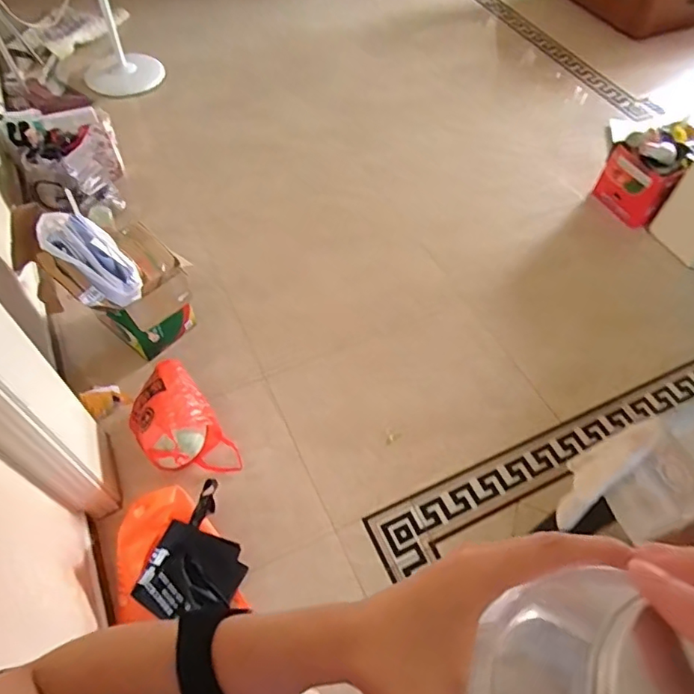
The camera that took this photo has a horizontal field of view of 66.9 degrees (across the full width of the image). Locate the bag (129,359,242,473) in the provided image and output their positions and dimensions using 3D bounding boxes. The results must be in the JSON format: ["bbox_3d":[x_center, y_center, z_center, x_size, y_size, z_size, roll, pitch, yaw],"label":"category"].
[{"bbox_3d":[-0.487,0.206,1.480,0.211,0.162,0.369,-31,62,-22],"label":"bag"}]

